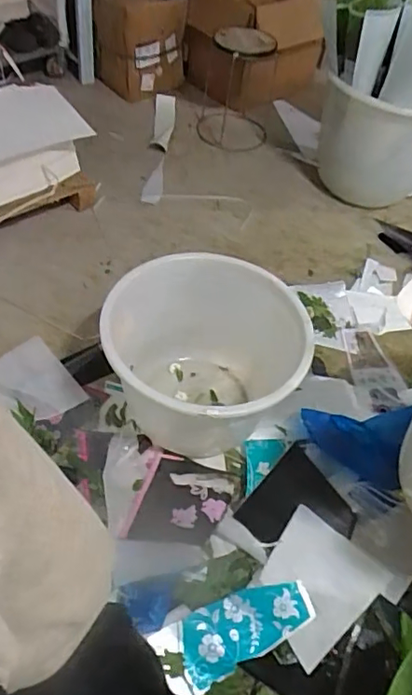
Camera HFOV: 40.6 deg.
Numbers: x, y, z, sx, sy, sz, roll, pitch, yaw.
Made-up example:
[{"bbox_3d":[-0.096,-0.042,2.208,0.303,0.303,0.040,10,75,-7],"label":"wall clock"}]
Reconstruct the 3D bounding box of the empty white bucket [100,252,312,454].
[{"bbox_3d":[-0.004,0.055,1.584,0.564,0.386,0.494,8,50,-2],"label":"empty white bucket"}]

